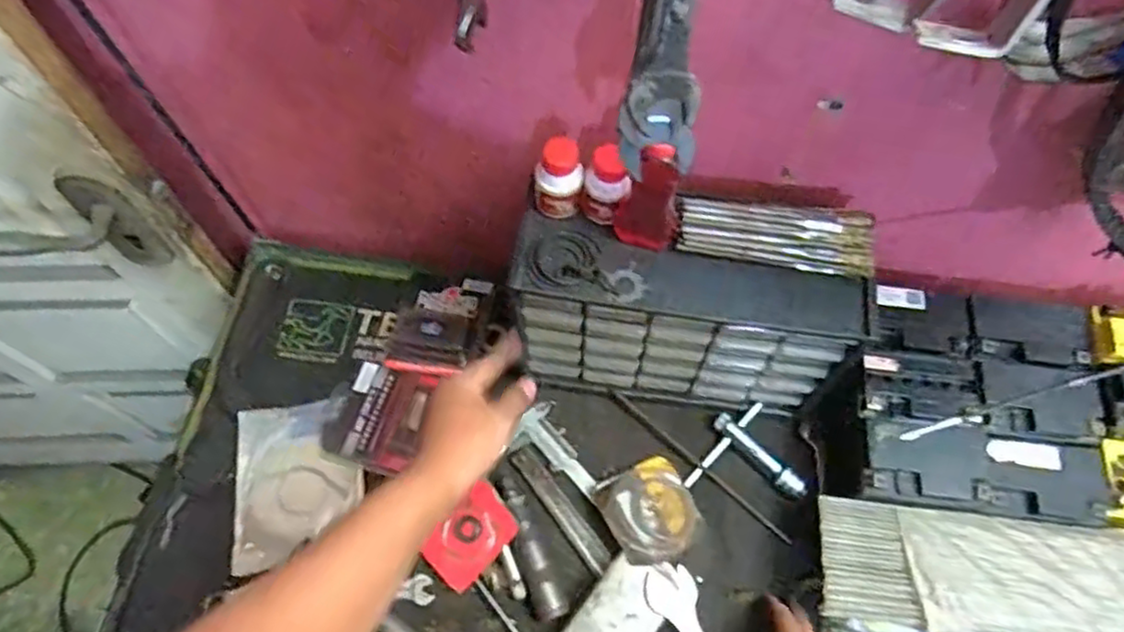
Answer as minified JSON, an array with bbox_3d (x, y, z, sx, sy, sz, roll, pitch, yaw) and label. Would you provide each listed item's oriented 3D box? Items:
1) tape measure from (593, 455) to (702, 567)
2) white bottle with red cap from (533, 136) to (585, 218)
[{"bbox_3d":[0.088,0.194,0.685,0.088,0.030,0.095,-27,67,-14],"label":"tape measure"},{"bbox_3d":[-0.003,-0.112,0.566,0.038,0.060,0.034,2,63,0],"label":"white bottle with red cap"}]

